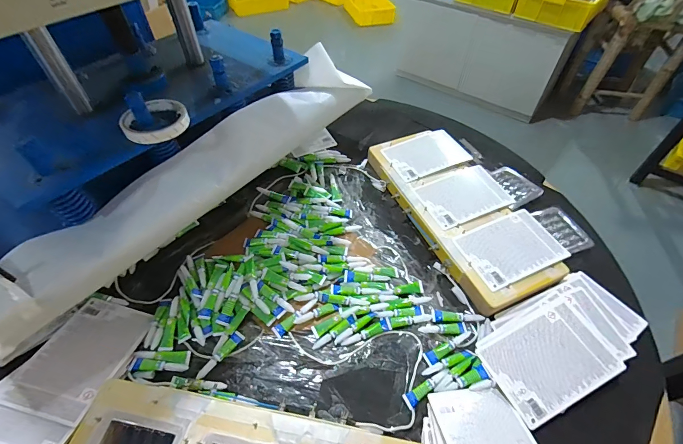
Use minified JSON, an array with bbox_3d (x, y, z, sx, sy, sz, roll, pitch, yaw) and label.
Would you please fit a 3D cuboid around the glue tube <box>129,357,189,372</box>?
[{"bbox_3d":[-0.266,0.209,0.502,0.078,0.010,0.017,0,49,-1],"label":"glue tube"}]

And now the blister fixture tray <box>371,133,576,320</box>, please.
[{"bbox_3d":[0.231,-0.037,0.684,0.204,0.056,0.425,-20,53,-17],"label":"blister fixture tray"}]

